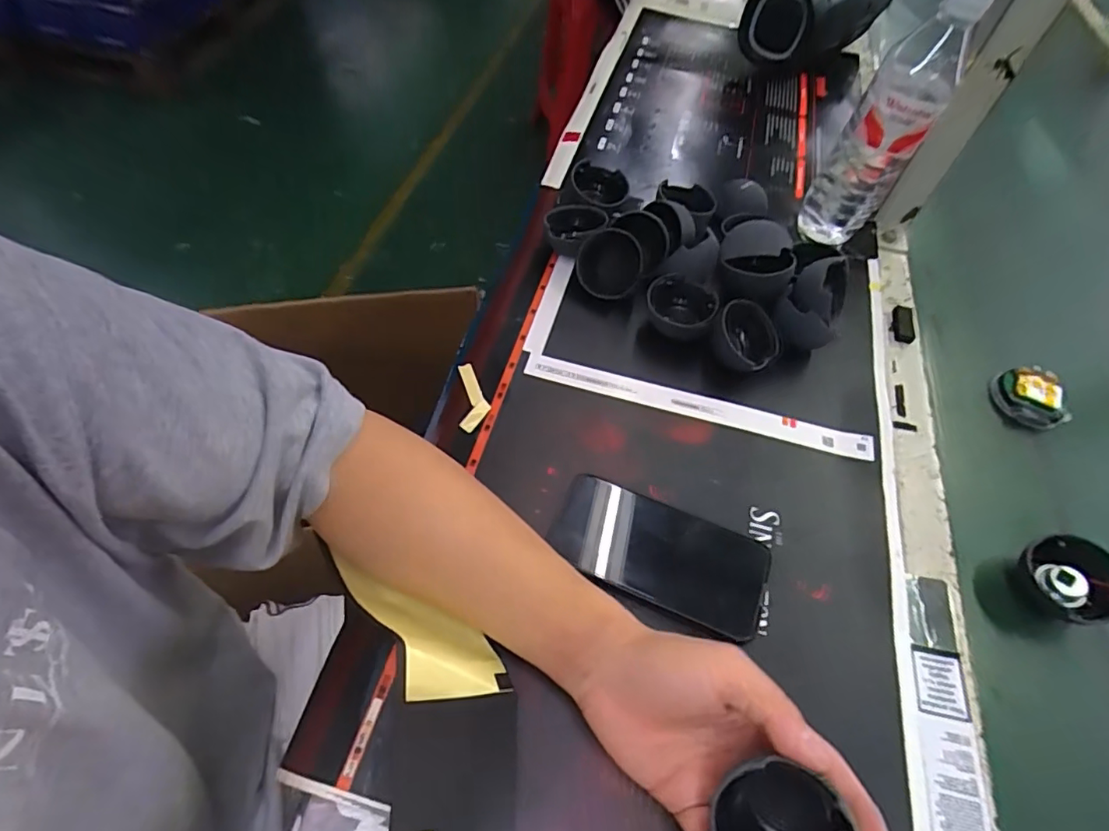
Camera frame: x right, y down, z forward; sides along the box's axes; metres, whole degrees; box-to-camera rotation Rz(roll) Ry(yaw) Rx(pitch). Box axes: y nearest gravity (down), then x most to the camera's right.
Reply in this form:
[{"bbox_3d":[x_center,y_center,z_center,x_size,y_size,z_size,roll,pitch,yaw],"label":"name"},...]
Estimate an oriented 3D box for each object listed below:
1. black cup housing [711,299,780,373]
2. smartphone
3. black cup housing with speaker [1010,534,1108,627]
[{"bbox_3d":[0.160,-0.065,0.481,0.061,0.036,0.053,39,76,-6],"label":"black cup housing"},{"bbox_3d":[0.072,0.097,0.386,0.148,0.011,0.074,20,57,9],"label":"smartphone"},{"bbox_3d":[0.365,0.115,0.393,0.047,0.037,0.057,-26,62,-19],"label":"black cup housing with speaker"}]

